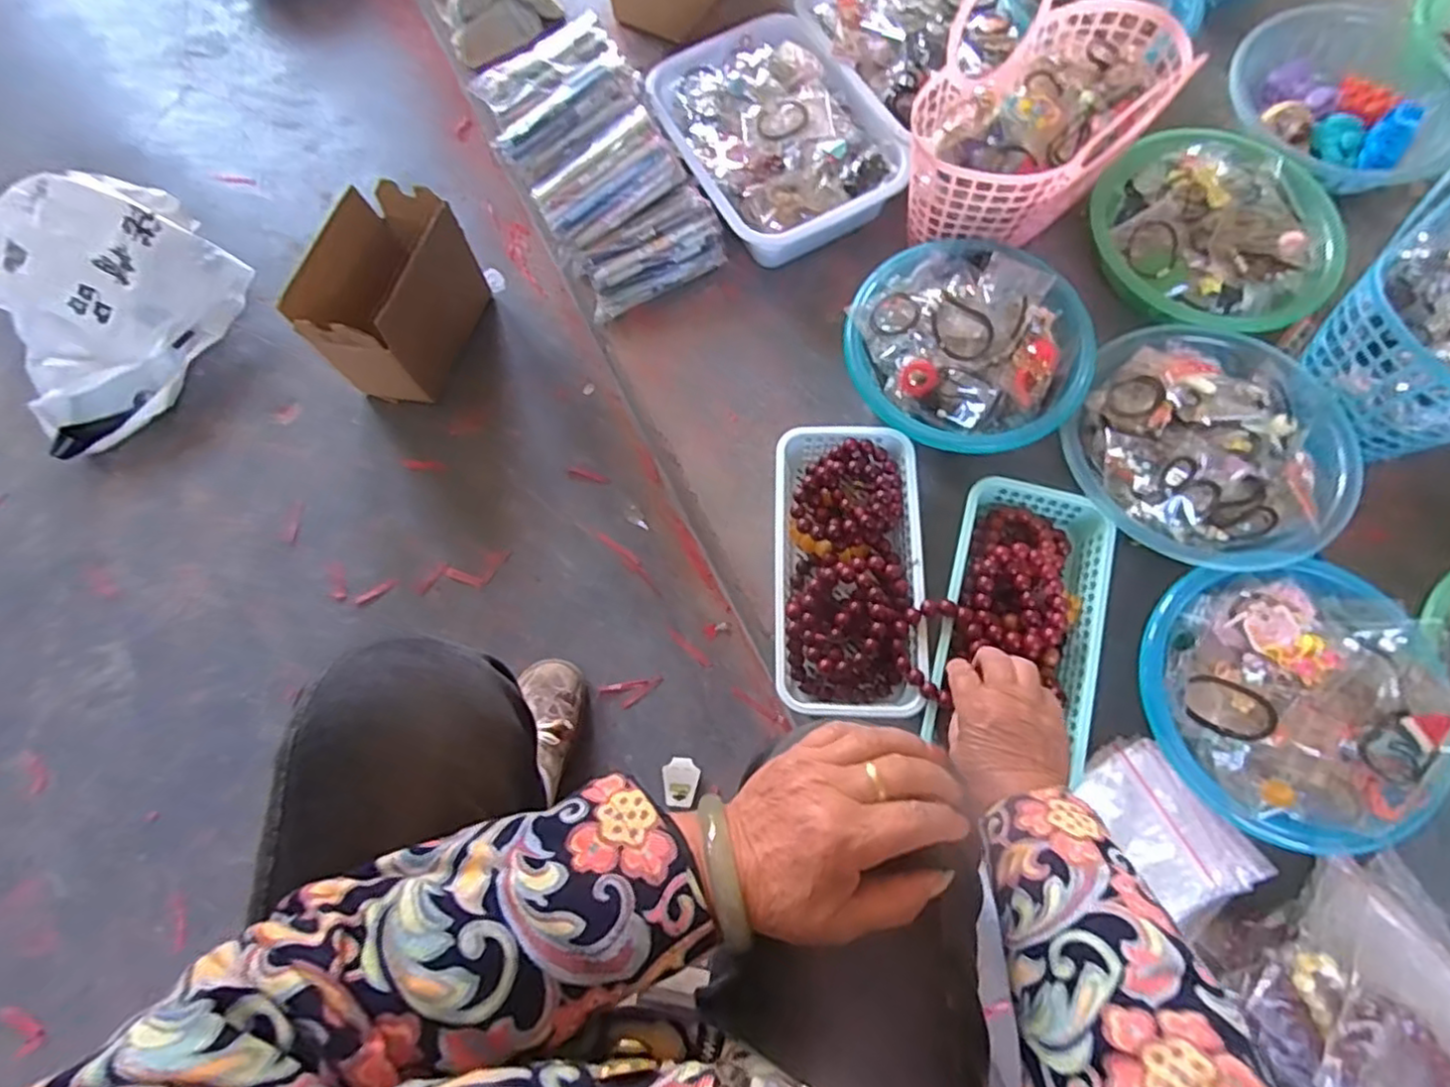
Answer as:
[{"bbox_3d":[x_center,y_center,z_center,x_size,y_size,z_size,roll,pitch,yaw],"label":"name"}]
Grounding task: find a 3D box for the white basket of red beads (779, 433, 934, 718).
[{"bbox_3d":[0.111,0.021,0.617,0.126,0.071,0.264,1,73,1],"label":"white basket of red beads"}]

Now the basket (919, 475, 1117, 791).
[{"bbox_3d":[0.263,0.060,0.590,0.129,0.049,0.233,15,74,5],"label":"basket"}]

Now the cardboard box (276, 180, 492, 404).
[{"bbox_3d":[-0.418,-0.309,0.843,0.120,0.159,0.214,19,74,6],"label":"cardboard box"}]

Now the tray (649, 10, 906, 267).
[{"bbox_3d":[0.047,-0.453,0.747,0.208,0.087,0.293,-31,75,-8],"label":"tray"}]

